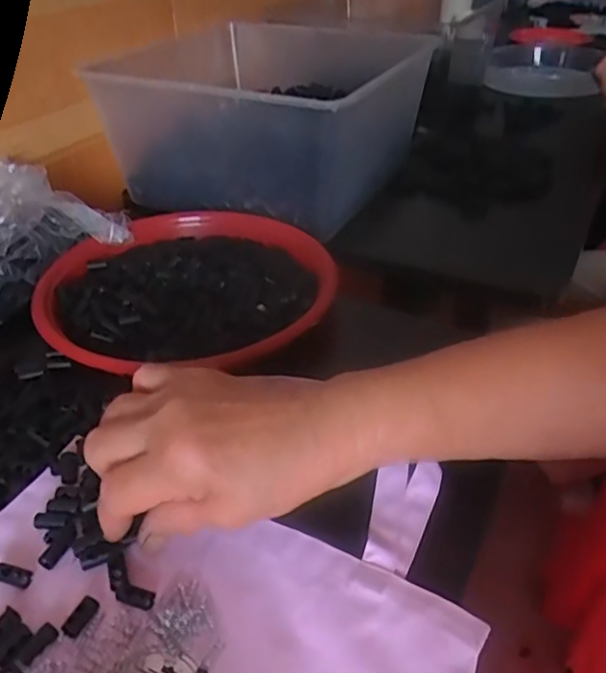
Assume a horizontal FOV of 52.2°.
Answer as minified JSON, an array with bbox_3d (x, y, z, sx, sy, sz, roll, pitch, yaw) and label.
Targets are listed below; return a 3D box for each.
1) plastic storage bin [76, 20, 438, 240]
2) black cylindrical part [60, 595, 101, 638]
[{"bbox_3d":[-0.037,-0.234,0.670,0.302,0.142,0.283,12,39,17],"label":"plastic storage bin"},{"bbox_3d":[-0.107,0.134,0.298,0.009,0.004,0.019,14,39,18],"label":"black cylindrical part"}]

